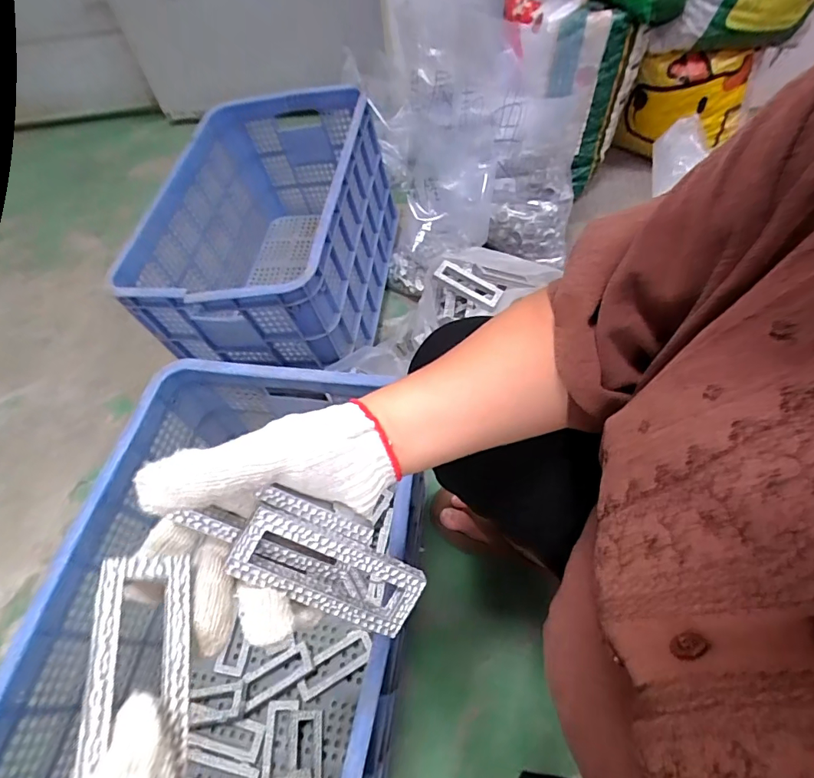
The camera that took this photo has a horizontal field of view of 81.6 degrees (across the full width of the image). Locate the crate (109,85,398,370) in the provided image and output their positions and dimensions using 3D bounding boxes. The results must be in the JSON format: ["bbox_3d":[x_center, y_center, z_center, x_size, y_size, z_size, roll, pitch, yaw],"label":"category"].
[{"bbox_3d":[-0.235,-0.266,0.889,0.355,0.301,0.485,7,60,10],"label":"crate"}]

